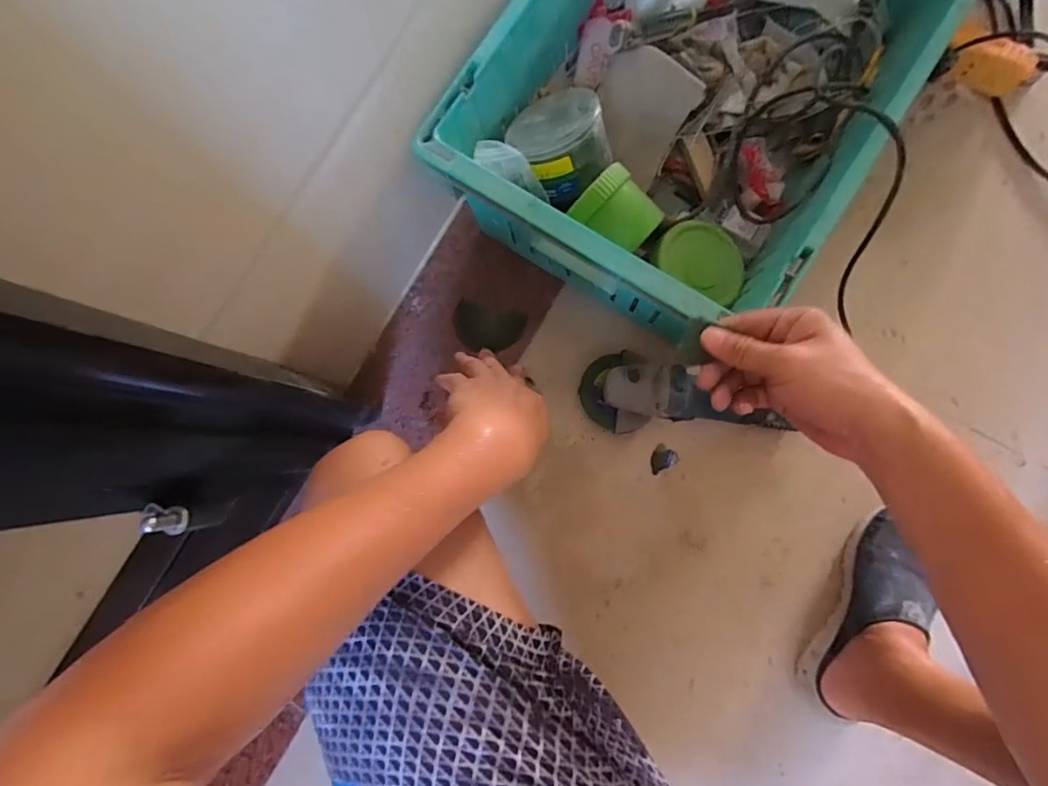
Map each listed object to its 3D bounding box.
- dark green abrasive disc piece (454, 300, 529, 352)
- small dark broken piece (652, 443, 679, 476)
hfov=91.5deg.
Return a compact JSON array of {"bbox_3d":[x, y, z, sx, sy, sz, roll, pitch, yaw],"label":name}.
[{"bbox_3d":[-0.052,-0.094,0.749,0.102,0.009,0.063,12,96,-11],"label":"dark green abrasive disc piece"},{"bbox_3d":[0.196,0.097,0.722,0.034,0.004,0.041,34,87,6],"label":"small dark broken piece"}]

